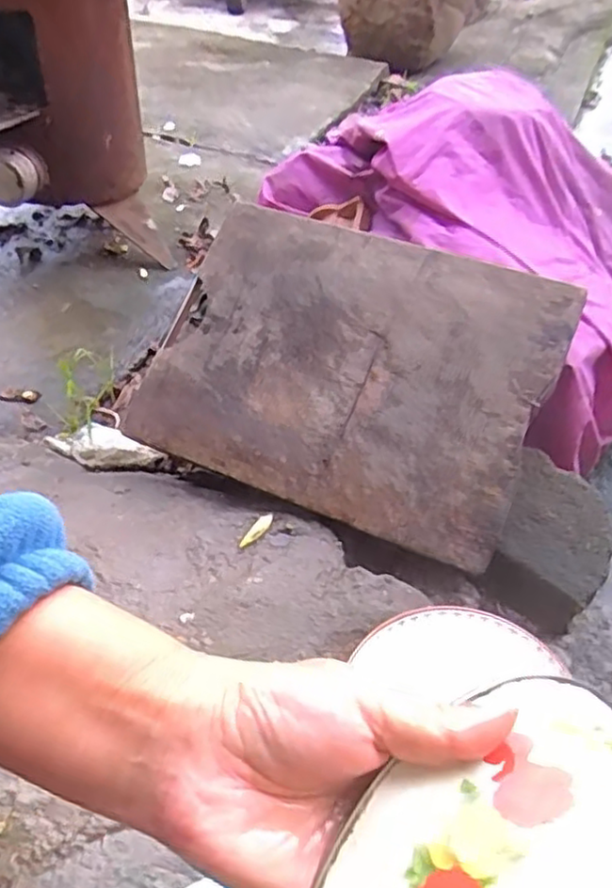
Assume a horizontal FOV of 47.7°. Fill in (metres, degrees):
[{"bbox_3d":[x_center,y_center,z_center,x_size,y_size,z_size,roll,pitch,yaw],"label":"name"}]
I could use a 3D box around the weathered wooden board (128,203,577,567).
[{"bbox_3d":[0.035,-0.078,0.701,0.393,0.016,0.296,20,82,18],"label":"weathered wooden board"}]

